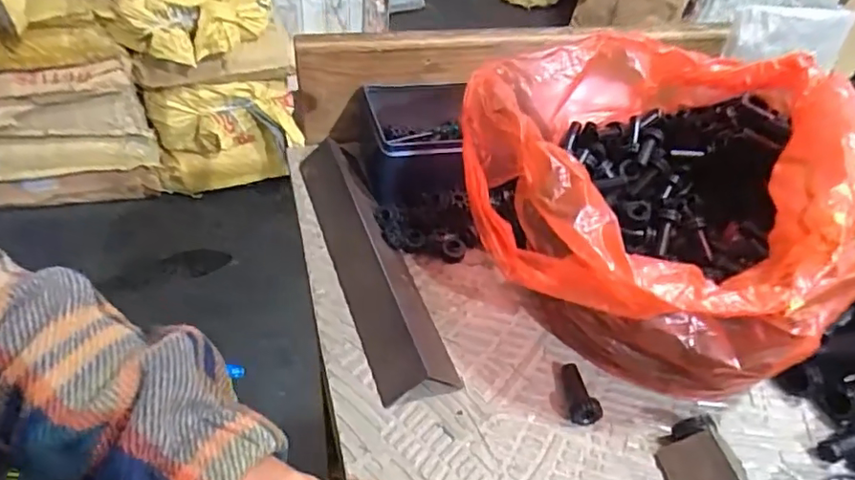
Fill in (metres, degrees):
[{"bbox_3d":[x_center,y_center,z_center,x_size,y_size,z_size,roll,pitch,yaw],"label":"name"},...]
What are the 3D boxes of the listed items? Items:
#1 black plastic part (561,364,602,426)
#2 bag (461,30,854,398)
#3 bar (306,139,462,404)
[{"bbox_3d":[0.093,0.093,0.345,0.018,0.017,0.039,2,44,-6],"label":"black plastic part"},{"bbox_3d":[0.175,-0.040,0.401,0.246,0.124,0.295,37,51,27],"label":"bag"},{"bbox_3d":[-0.044,0.007,0.401,0.048,0.024,0.230,-12,47,-19],"label":"bar"}]

